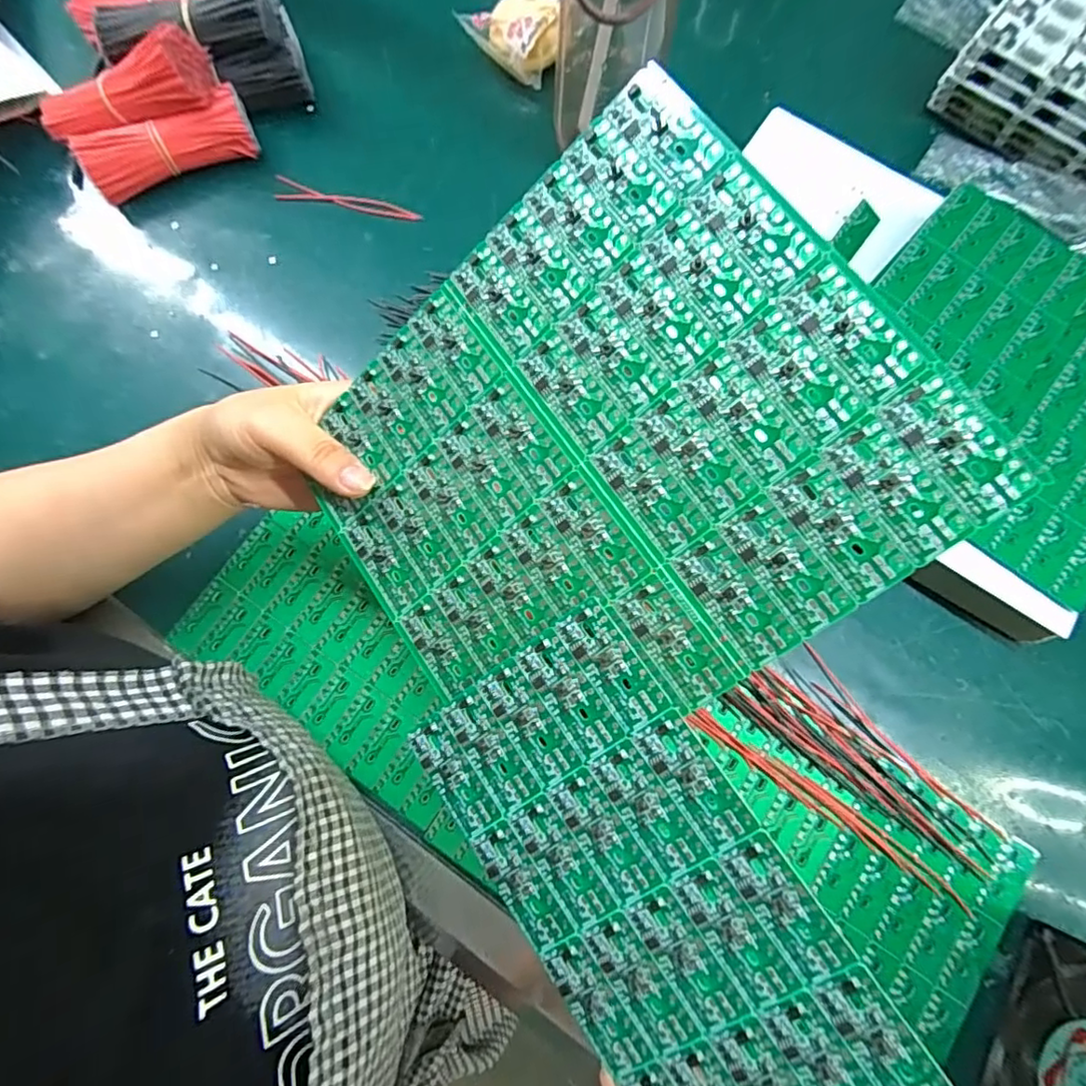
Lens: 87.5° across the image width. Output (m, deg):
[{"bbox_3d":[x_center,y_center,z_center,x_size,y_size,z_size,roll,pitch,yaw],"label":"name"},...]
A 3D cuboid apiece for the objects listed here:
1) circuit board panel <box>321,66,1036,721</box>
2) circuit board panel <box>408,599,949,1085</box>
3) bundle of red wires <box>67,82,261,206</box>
[{"bbox_3d":[0.014,-0.027,0.214,0.209,0.004,0.185,-38,79,17],"label":"circuit board panel"},{"bbox_3d":[0.036,0.124,0.202,0.097,0.004,0.185,-38,78,14],"label":"circuit board panel"},{"bbox_3d":[-0.273,-0.289,0.417,0.119,0.041,0.031,-28,79,-5],"label":"bundle of red wires"}]

